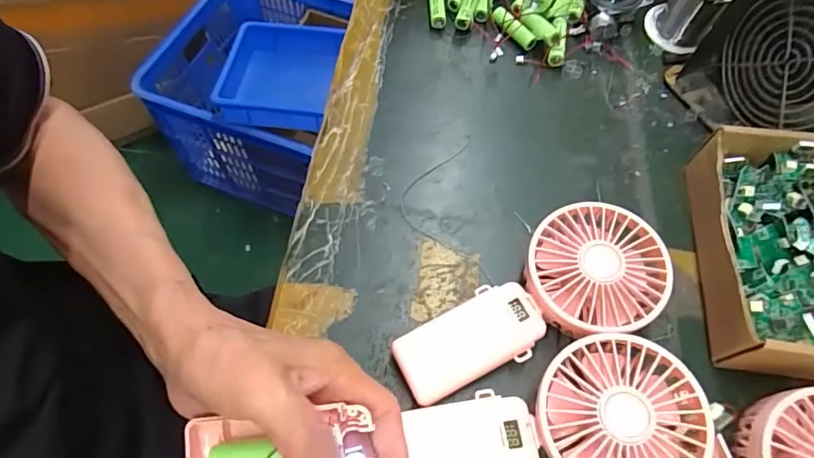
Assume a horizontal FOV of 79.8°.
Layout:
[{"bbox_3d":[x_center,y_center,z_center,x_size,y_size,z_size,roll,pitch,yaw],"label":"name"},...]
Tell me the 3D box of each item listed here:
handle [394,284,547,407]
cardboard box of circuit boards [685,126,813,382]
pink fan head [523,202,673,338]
[{"bbox_3d":[0.040,0.073,0.316,0.092,0.030,0.048,-24,65,-11],"label":"handle"},{"bbox_3d":[0.277,0.019,0.332,0.153,0.050,0.173,5,63,3],"label":"cardboard box of circuit boards"},{"bbox_3d":[0.124,0.030,0.328,0.087,0.046,0.082,0,63,1],"label":"pink fan head"}]

